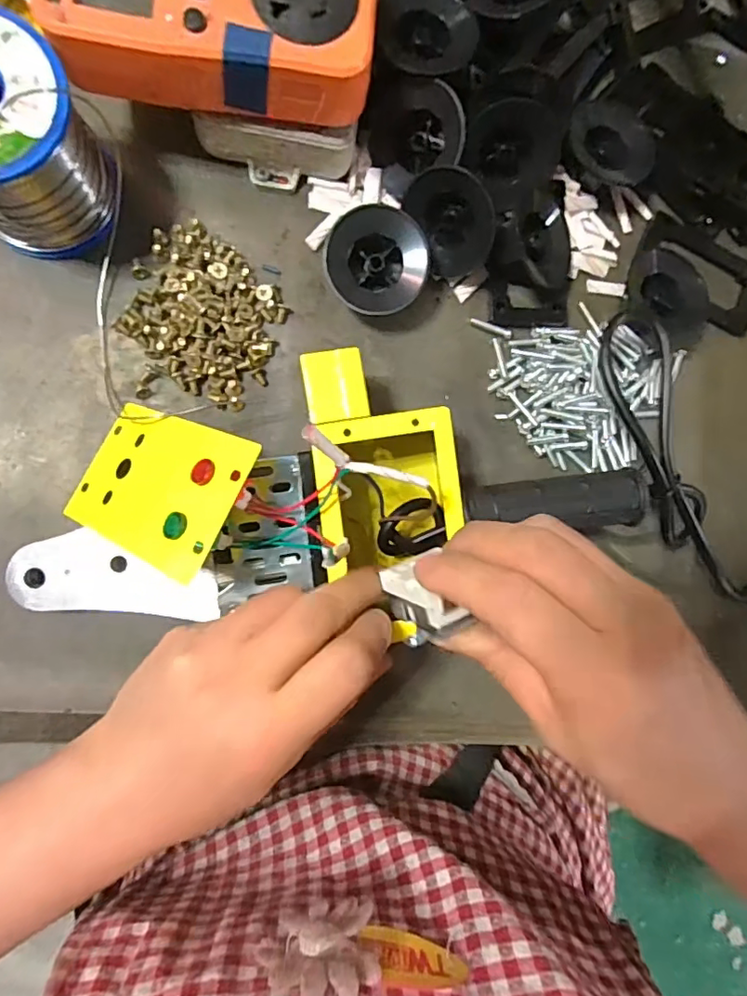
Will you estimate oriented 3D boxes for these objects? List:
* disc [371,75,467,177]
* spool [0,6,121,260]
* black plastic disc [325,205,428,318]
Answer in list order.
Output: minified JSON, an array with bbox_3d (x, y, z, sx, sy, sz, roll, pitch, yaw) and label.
[{"bbox_3d":[0.020,-0.177,0.260,0.046,0.012,0.039,-9,114,27],"label":"disc"},{"bbox_3d":[-0.150,-0.148,0.225,0.064,0.064,0.066,0,88,-9],"label":"spool"},{"bbox_3d":[0.000,-0.115,0.268,0.048,0.023,0.047,0,88,-9],"label":"black plastic disc"}]

